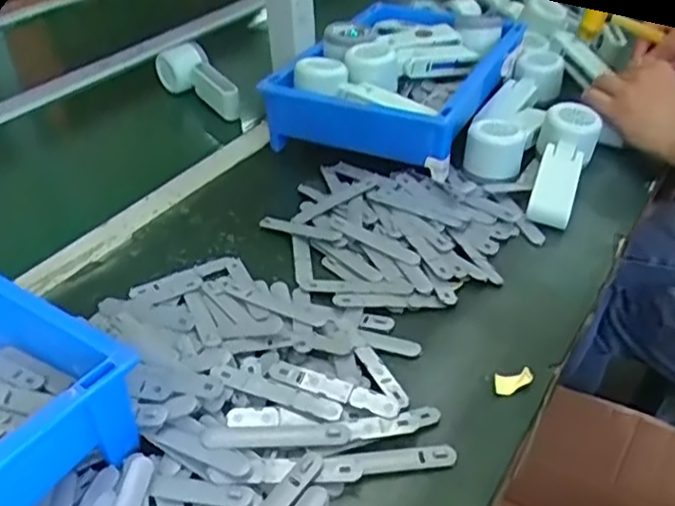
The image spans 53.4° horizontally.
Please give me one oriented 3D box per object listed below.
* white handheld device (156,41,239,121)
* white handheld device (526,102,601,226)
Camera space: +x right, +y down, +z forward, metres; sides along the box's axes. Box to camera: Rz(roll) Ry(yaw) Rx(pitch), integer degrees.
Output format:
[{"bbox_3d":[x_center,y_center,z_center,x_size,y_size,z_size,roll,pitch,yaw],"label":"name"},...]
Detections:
[{"bbox_3d":[-0.183,-0.222,0.877,0.055,0.056,0.164,-22,41,-24],"label":"white handheld device"},{"bbox_3d":[0.227,-0.087,0.684,0.058,0.040,0.166,13,54,20],"label":"white handheld device"}]

